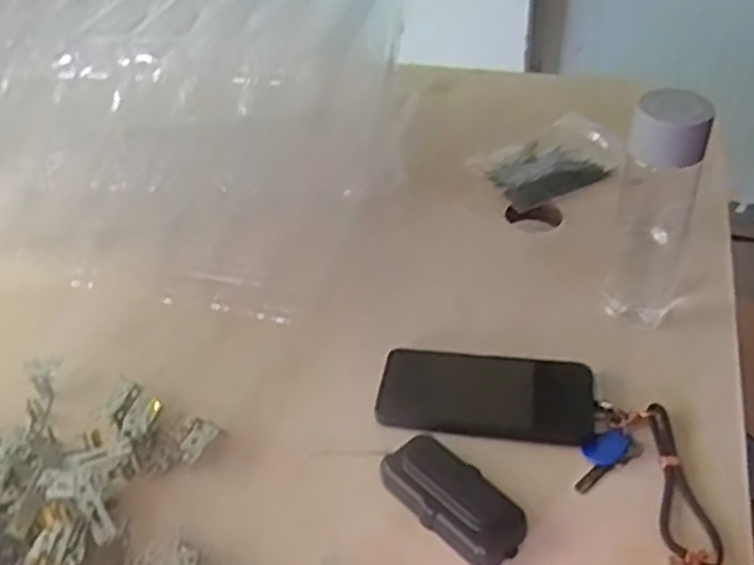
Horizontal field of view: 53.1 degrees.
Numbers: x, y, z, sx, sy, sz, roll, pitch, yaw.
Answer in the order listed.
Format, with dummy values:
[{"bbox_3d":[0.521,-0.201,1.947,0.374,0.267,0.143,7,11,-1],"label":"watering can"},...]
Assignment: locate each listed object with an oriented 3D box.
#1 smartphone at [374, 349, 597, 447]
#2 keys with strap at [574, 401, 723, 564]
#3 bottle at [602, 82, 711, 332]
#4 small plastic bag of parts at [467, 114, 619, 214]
[{"bbox_3d":[0.087,0.090,0.603,0.167,0.018,0.069,5,40,10],"label":"smartphone"},{"bbox_3d":[0.184,0.140,0.524,0.079,0.012,0.134,-6,39,-2],"label":"keys with strap"},{"bbox_3d":[0.223,-0.057,0.606,0.057,0.201,0.058,13,42,19],"label":"bottle"},{"bbox_3d":[0.196,-0.139,0.864,0.155,0.032,0.113,-21,42,-19],"label":"small plastic bag of parts"}]

